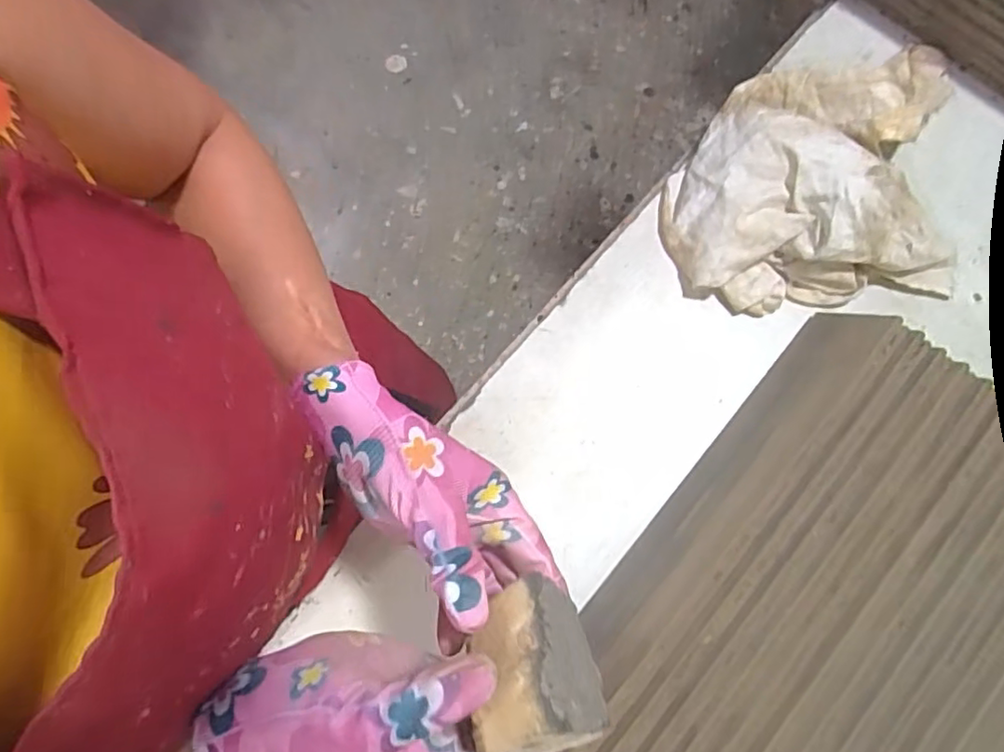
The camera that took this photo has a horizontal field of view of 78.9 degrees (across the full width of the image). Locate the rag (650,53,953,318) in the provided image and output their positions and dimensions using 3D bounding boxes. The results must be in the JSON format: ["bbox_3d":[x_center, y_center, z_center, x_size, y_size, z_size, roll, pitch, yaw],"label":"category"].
[{"bbox_3d":[0.257,-0.166,0.488,0.249,0.065,0.211,-5,79,0],"label":"rag"}]

